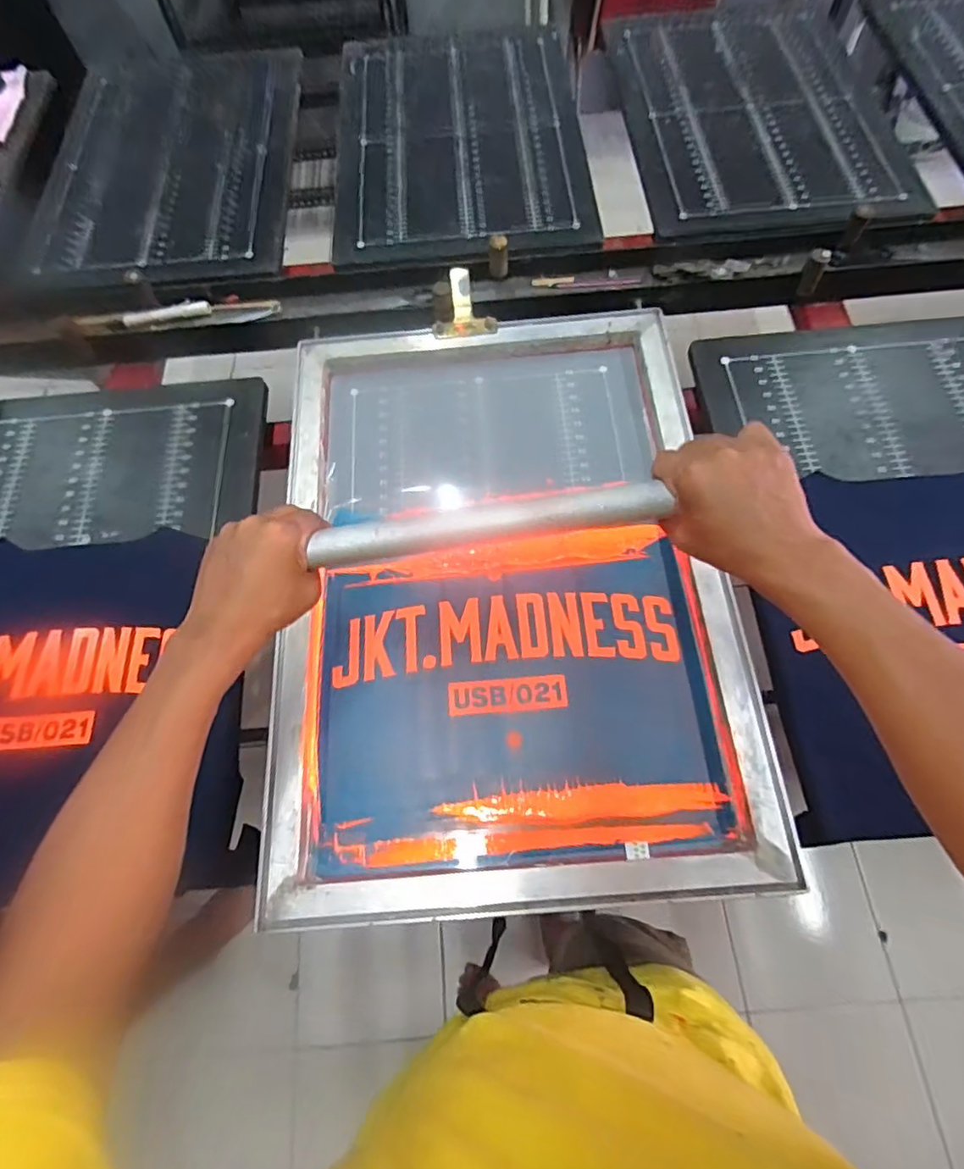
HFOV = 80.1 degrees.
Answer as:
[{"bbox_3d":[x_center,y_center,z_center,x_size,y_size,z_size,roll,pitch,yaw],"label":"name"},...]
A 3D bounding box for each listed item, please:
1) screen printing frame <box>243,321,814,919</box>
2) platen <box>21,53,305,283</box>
[{"bbox_3d":[0.022,-0.022,0.618,0.459,0.038,0.648,-5,68,1],"label":"screen printing frame"},{"bbox_3d":[-0.506,-0.673,0.923,0.407,0.034,0.586,-2,68,2],"label":"platen"}]

